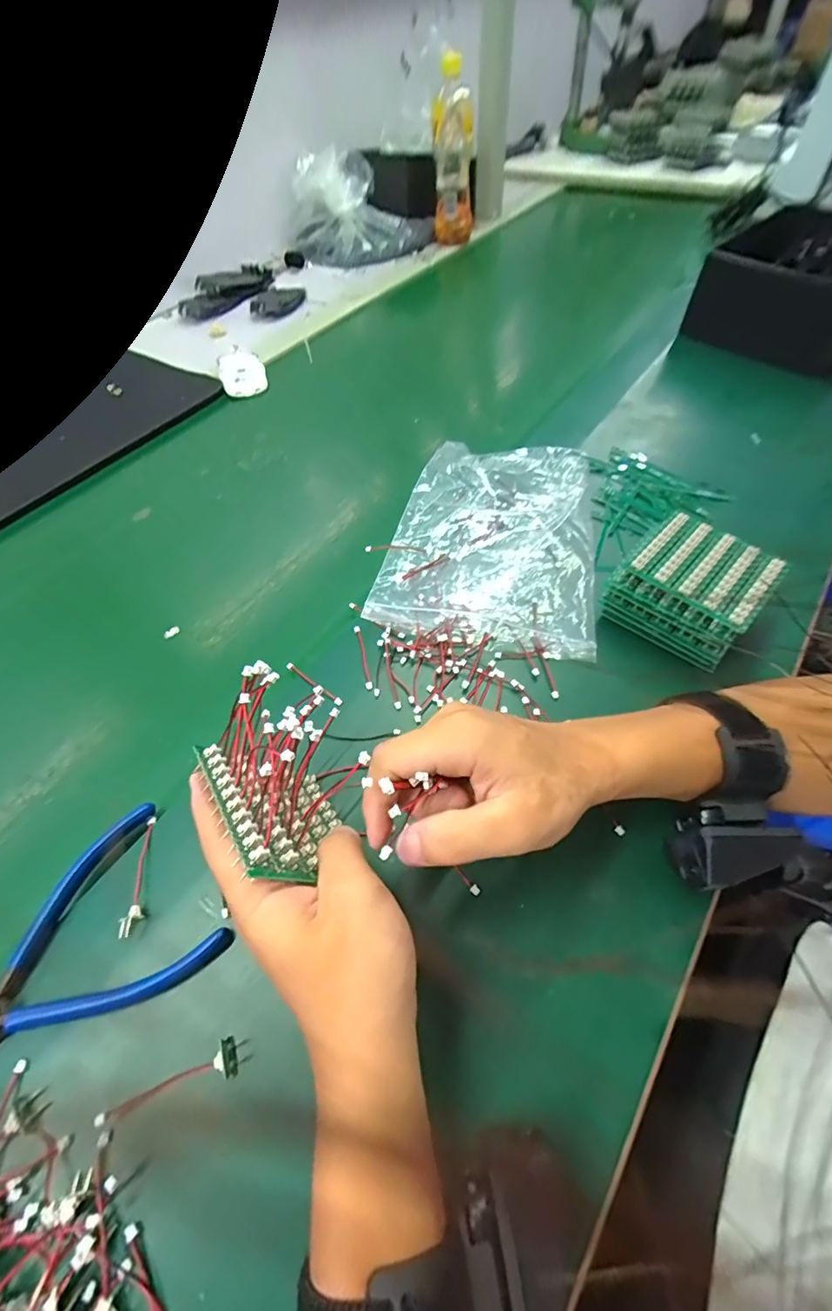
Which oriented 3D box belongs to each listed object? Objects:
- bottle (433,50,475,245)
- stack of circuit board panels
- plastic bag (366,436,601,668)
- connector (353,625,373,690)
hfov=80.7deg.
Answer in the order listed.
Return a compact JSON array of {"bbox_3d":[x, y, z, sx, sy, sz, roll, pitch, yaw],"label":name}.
[{"bbox_3d":[0.064,-0.830,0.818,0.066,0.200,0.067,2,55,7],"label":"bottle"},{"bbox_3d":[0.202,-0.050,0.360,0.091,0.047,0.088,37,65,27],"label":"stack of circuit board panels"},{"bbox_3d":[0.070,-0.110,0.432,0.168,0.020,0.237,7,55,10],"label":"plastic bag"},{"bbox_3d":[-0.040,0.001,0.369,0.005,0.004,0.059,-14,54,-5],"label":"connector"}]

